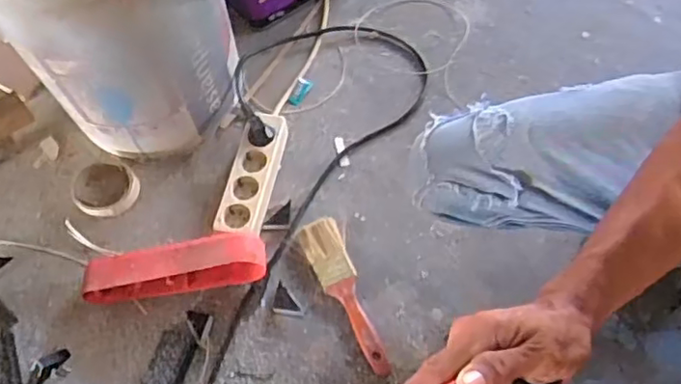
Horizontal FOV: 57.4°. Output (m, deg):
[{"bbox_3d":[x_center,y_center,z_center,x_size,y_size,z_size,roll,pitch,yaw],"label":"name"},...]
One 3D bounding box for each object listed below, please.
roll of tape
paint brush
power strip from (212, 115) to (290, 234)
[{"bbox_3d":[-0.342,-0.003,0.907,0.098,0.026,0.084,3,60,6],"label":"roll of tape"},{"bbox_3d":[0.006,0.132,0.813,0.053,0.012,0.223,-22,60,-9],"label":"paint brush"},{"bbox_3d":[-0.122,-0.024,0.892,0.064,0.043,0.193,10,61,9],"label":"power strip"}]

